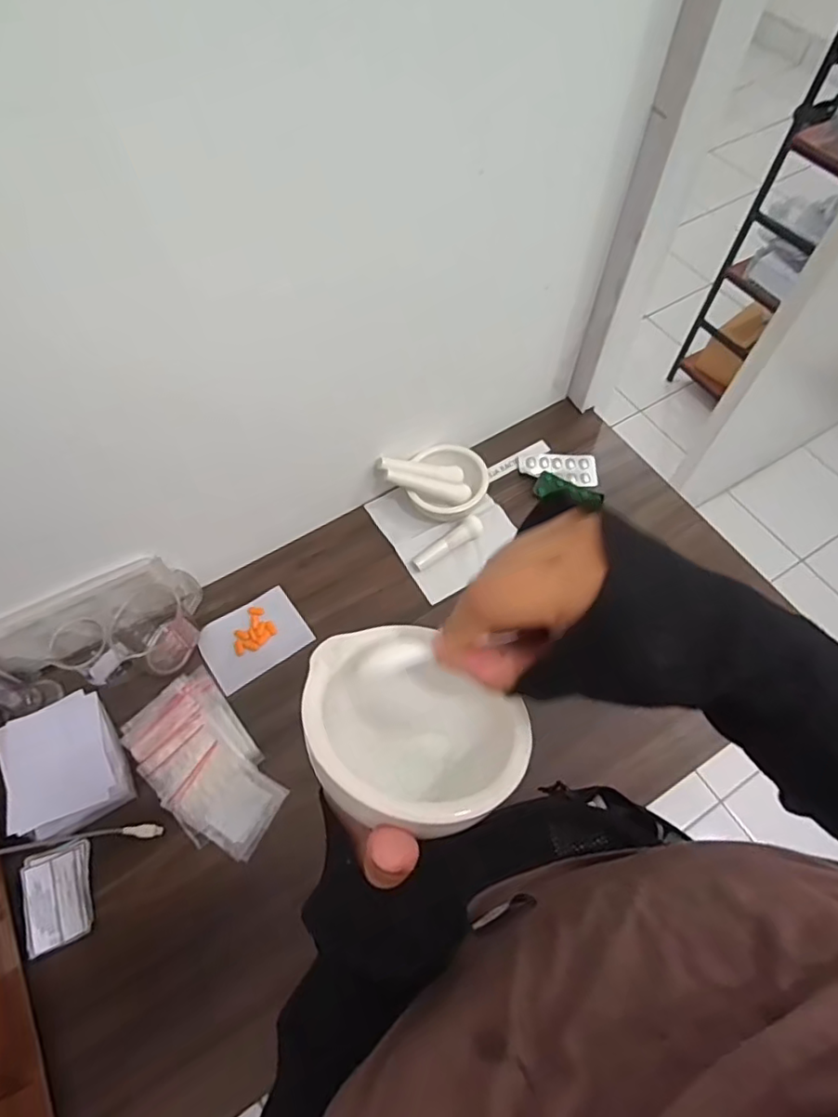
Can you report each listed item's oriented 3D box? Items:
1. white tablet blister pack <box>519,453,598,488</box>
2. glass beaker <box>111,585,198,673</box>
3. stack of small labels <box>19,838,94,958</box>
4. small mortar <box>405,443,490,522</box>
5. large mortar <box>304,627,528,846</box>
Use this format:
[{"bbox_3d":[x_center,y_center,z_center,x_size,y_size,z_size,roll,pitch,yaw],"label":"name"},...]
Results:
[{"bbox_3d":[0.178,-0.114,0.749,0.097,0.009,0.048,-1,62,1],"label":"white tablet blister pack"},{"bbox_3d":[-0.279,0.071,0.619,0.068,0.068,0.074,16,63,9],"label":"glass beaker"},{"bbox_3d":[-0.325,0.302,0.526,0.054,0.008,0.082,-19,63,-9],"label":"stack of small labels"},{"bbox_3d":[0.037,-0.092,0.706,0.090,0.059,0.086,5,62,4],"label":"small mortar"},{"bbox_3d":[-0.005,0.088,0.275,0.100,0.065,0.100,9,41,-8],"label":"large mortar"}]

